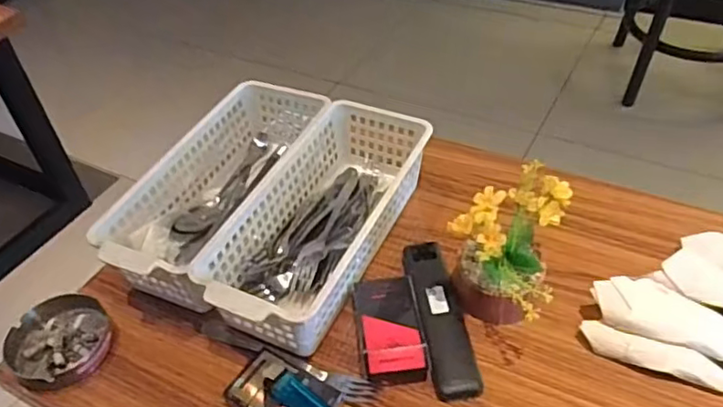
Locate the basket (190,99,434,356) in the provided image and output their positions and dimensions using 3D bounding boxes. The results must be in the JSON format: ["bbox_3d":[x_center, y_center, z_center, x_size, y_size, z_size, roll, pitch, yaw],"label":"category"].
[{"bbox_3d":[-0.038,0.019,0.623,0.123,0.082,0.290,16,47,21],"label":"basket"}]

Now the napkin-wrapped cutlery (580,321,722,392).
[{"bbox_3d":[0.291,0.146,0.513,0.206,0.025,0.027,19,48,24],"label":"napkin-wrapped cutlery"}]

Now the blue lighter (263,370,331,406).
[{"bbox_3d":[-0.048,0.166,0.510,0.073,0.012,0.024,32,54,18],"label":"blue lighter"}]

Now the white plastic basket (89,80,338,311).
[{"bbox_3d":[-0.146,-0.018,0.669,0.124,0.081,0.289,17,48,22],"label":"white plastic basket"}]

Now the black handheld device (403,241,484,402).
[{"bbox_3d":[0.074,0.102,0.584,0.044,0.022,0.168,-9,43,-4],"label":"black handheld device"}]

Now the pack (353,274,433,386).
[{"bbox_3d":[0.027,0.111,0.569,0.057,0.024,0.107,-7,43,-2],"label":"pack"}]

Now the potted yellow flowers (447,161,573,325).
[{"bbox_3d":[0.130,0.047,0.548,0.081,0.137,0.118,18,48,23],"label":"potted yellow flowers"}]

